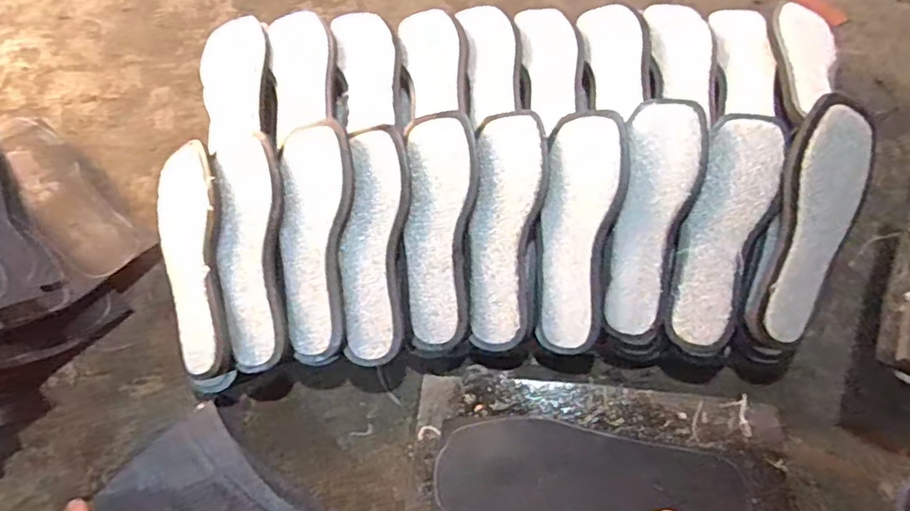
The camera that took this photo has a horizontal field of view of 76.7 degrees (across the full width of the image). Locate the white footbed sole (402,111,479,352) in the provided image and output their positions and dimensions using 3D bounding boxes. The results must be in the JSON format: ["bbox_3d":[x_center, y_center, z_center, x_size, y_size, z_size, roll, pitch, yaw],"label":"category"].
[{"bbox_3d":[-0.016,-0.027,0.587,0.071,0.016,0.240,1,84,2],"label":"white footbed sole"}]

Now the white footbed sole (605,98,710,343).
[{"bbox_3d":[0.197,-0.035,0.571,0.076,0.016,0.236,12,91,6],"label":"white footbed sole"}]

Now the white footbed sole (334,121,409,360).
[{"bbox_3d":[-0.083,-0.013,0.583,0.066,0.014,0.237,2,84,2],"label":"white footbed sole"}]

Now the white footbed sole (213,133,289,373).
[{"bbox_3d":[-0.209,-0.005,0.589,0.071,0.024,0.238,-6,82,-1],"label":"white footbed sole"}]

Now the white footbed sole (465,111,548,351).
[{"bbox_3d":[0.050,-0.027,0.585,0.070,0.022,0.236,5,85,4],"label":"white footbed sole"}]

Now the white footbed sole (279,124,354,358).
[{"bbox_3d":[-0.142,-0.016,0.585,0.074,0.020,0.239,-2,84,1],"label":"white footbed sole"}]

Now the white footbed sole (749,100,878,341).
[{"bbox_3d":[0.346,-0.032,0.556,0.072,0.024,0.239,15,93,8],"label":"white footbed sole"}]

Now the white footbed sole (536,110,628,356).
[{"bbox_3d":[0.123,-0.025,0.578,0.073,0.026,0.242,7,88,4],"label":"white footbed sole"}]

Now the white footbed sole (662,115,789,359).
[{"bbox_3d":[0.266,-0.027,0.572,0.070,0.026,0.243,18,87,9],"label":"white footbed sole"}]

